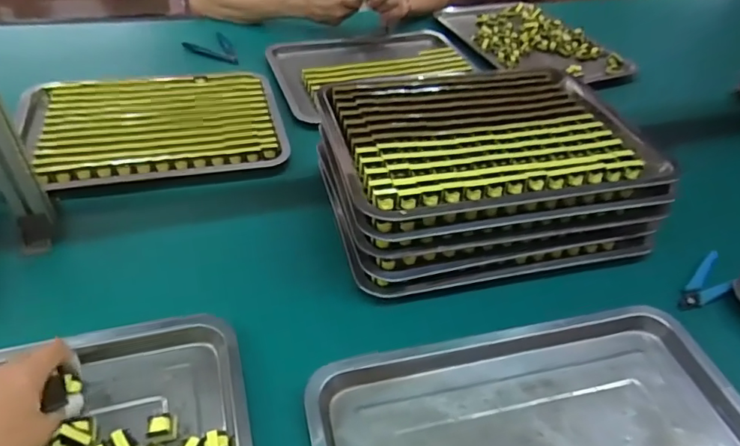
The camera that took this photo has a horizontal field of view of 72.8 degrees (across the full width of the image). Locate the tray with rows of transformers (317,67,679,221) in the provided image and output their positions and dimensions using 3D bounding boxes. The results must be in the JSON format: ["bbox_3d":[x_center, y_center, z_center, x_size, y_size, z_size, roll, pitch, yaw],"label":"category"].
[{"bbox_3d":[0.140,-0.125,0.649,0.386,0.031,0.287,-7,44,-13],"label":"tray with rows of transformers"}]

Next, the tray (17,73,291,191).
[{"bbox_3d":[-0.336,-0.162,0.785,0.372,0.026,0.271,-10,45,-16],"label":"tray"}]

